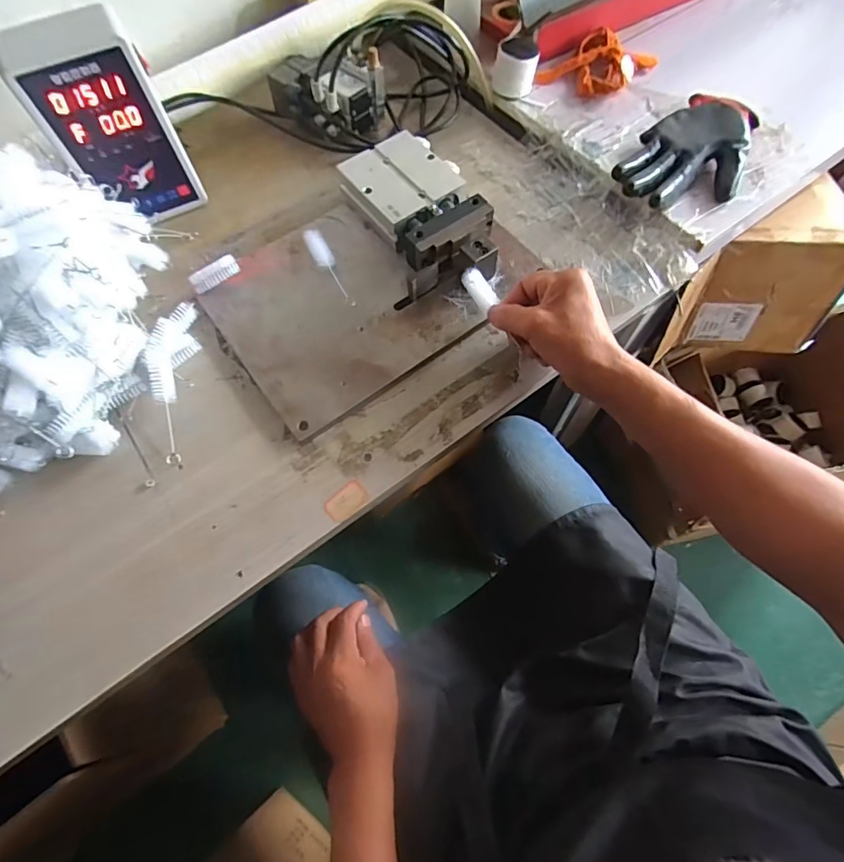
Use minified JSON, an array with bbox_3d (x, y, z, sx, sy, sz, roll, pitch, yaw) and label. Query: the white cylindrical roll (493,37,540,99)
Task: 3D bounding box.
[{"bbox_3d":[0.114,-0.445,0.592,0.051,0.046,0.045,2,66,2],"label":"white cylindrical roll"}]

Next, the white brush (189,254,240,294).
[{"bbox_3d":[-0.213,-0.161,0.497,0.051,0.014,0.018,-30,68,2],"label":"white brush"}]

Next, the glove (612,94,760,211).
[{"bbox_3d":[0.305,-0.313,0.542,0.118,0.035,0.205,32,71,14],"label":"glove"}]

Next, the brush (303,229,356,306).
[{"bbox_3d":[-0.097,-0.171,0.505,0.020,0.012,0.105,-25,68,-10],"label":"brush"}]

